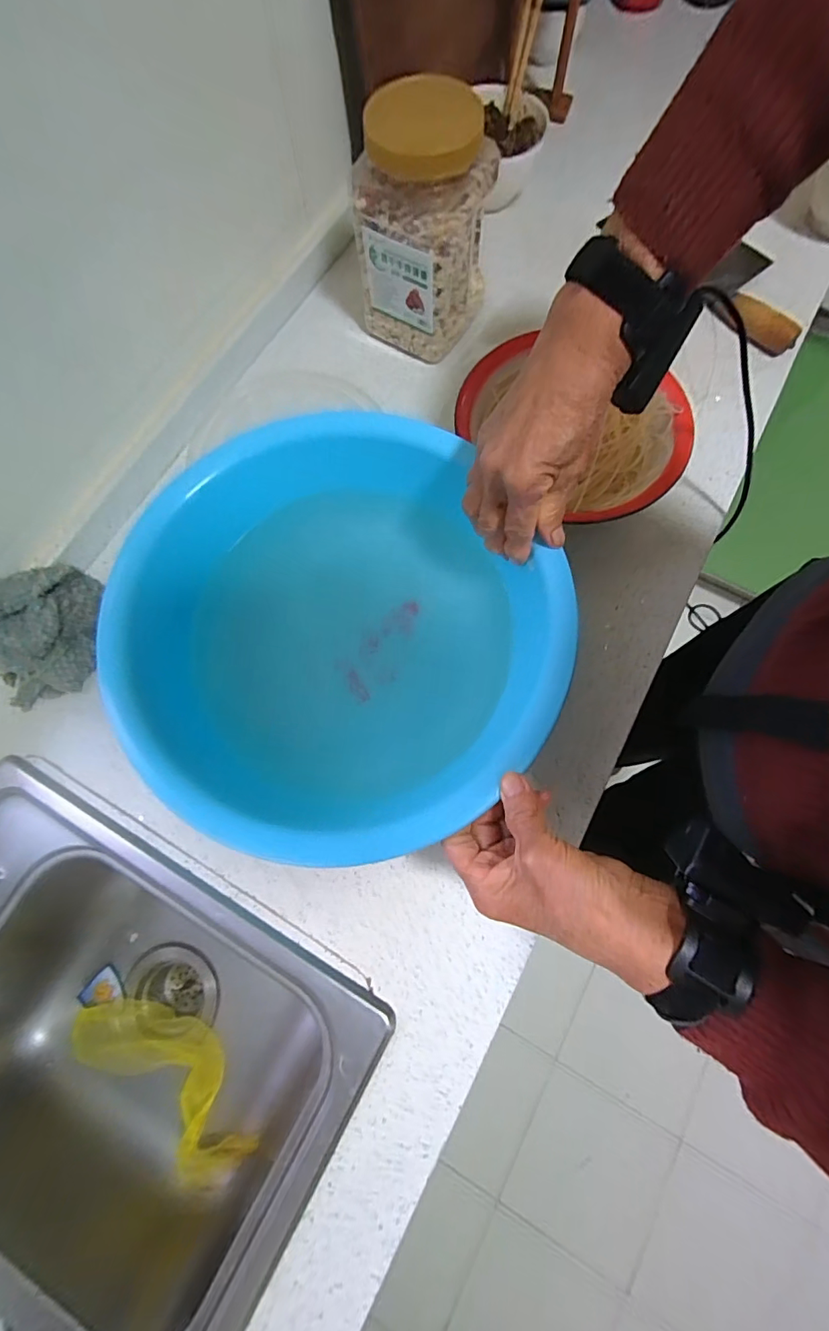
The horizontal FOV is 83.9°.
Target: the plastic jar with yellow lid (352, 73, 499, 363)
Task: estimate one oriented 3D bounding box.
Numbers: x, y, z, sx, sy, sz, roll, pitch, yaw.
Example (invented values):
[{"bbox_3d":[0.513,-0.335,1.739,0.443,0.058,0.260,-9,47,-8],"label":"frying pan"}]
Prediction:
[{"bbox_3d":[0.015,-0.457,0.492,0.106,0.179,0.121,30,76,9],"label":"plastic jar with yellow lid"}]

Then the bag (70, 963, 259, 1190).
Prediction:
[{"bbox_3d":[-0.262,0.420,0.486,0.235,0.039,0.080,40,78,12],"label":"bag"}]

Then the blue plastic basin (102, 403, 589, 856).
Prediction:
[{"bbox_3d":[-0.059,-0.031,0.405,0.340,0.112,0.341,-22,76,-6],"label":"blue plastic basin"}]

